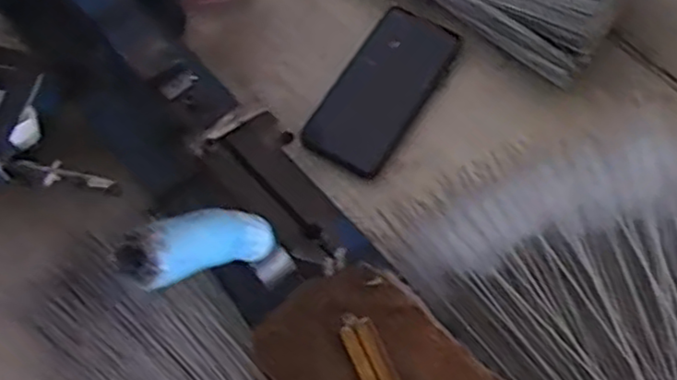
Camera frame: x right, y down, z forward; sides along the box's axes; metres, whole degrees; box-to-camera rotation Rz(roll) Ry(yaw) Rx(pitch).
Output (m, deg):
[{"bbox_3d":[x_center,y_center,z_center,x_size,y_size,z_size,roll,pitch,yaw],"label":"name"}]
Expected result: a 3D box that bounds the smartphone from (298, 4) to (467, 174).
[{"bbox_3d":[0.041,-0.092,0.605,0.077,0.015,0.168,31,71,14],"label":"smartphone"}]

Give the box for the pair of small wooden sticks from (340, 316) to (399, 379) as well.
[{"bbox_3d":[0.021,0.113,0.451,0.023,0.007,0.050,-24,68,-9],"label":"pair of small wooden sticks"}]

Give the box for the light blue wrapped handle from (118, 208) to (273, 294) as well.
[{"bbox_3d":[-0.059,0.025,0.311,0.023,0.095,0.024,1,93,28],"label":"light blue wrapped handle"}]

